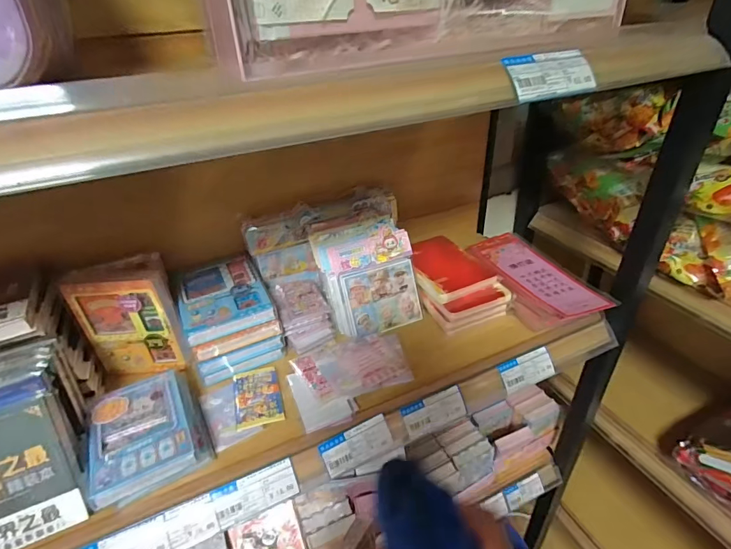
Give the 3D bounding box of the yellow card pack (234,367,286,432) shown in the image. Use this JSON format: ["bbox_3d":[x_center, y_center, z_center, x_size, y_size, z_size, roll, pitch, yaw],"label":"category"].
[{"bbox_3d":[-0.130,0.145,0.495,0.052,0.005,0.086,-12,35,-13],"label":"yellow card pack"}]

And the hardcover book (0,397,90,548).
[{"bbox_3d":[-0.309,0.178,0.355,0.089,0.118,0.009,-14,2,-22],"label":"hardcover book"}]

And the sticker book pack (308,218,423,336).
[{"bbox_3d":[0.004,0.000,0.582,0.128,0.160,0.036,-14,4,-13],"label":"sticker book pack"}]

